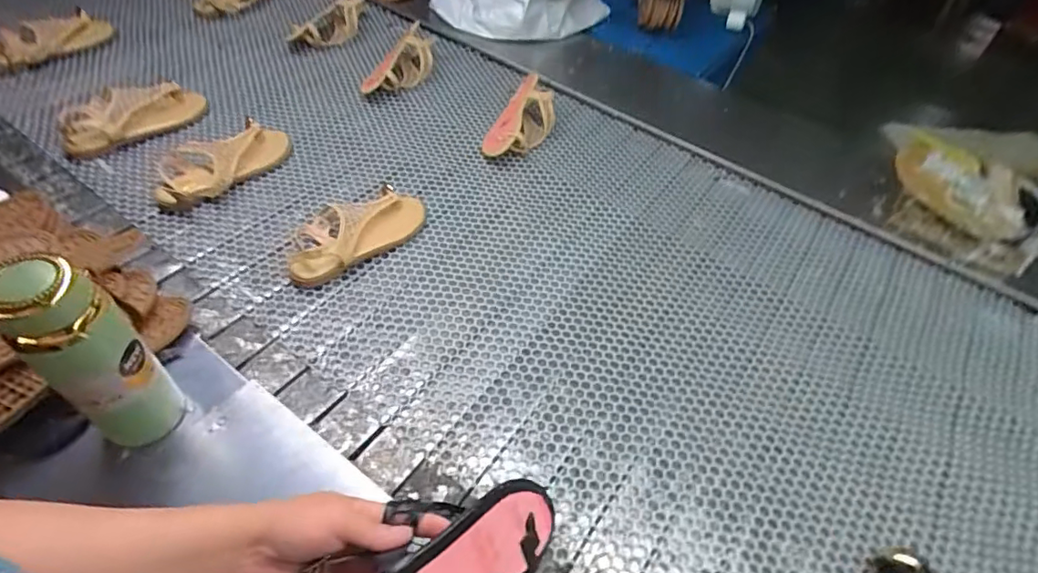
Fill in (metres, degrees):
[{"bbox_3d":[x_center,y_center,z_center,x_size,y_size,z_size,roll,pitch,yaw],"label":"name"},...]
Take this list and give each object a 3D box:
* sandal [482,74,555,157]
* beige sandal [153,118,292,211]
[{"bbox_3d":[0.006,-0.317,0.991,0.101,0.059,0.207,21,49,11],"label":"sandal"},{"bbox_3d":[-0.483,-0.201,0.858,0.118,0.044,0.223,30,52,18],"label":"beige sandal"}]

